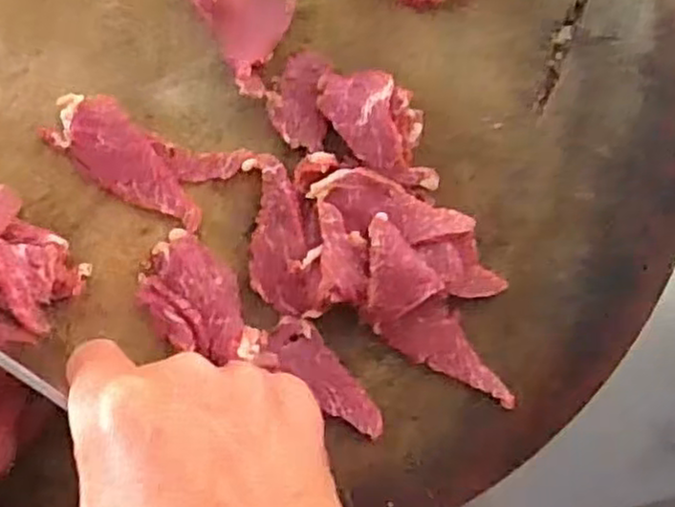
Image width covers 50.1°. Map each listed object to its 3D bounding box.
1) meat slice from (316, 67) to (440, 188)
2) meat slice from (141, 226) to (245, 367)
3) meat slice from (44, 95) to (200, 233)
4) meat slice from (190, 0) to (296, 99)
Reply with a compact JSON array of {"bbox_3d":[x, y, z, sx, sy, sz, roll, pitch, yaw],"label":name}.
[{"bbox_3d":[0.020,-0.055,0.317,0.034,0.013,0.065,-44,99,-3],"label":"meat slice"},{"bbox_3d":[-0.062,0.020,0.312,0.036,0.012,0.055,-34,98,-4],"label":"meat slice"},{"bbox_3d":[-0.088,-0.037,0.307,0.071,0.012,0.030,44,88,-9],"label":"meat slice"},{"bbox_3d":[-0.038,-0.104,0.310,0.038,0.008,0.064,-28,97,-5],"label":"meat slice"}]

